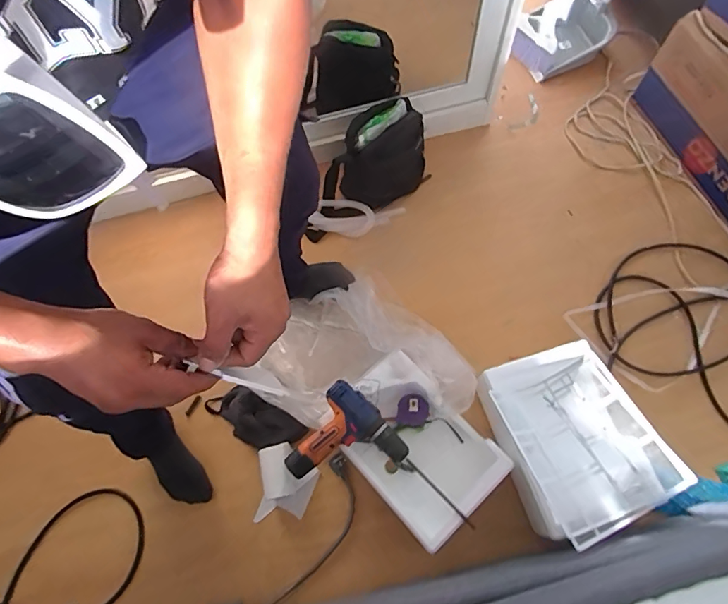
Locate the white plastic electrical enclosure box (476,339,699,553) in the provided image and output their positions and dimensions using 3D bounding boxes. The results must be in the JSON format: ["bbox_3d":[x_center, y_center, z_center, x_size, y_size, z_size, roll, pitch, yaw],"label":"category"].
[{"bbox_3d":[0.408,0.273,0.942,0.267,0.175,0.348,-23,68,-6],"label":"white plastic electrical enclosure box"}]

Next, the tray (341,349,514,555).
[{"bbox_3d":[0.105,0.299,0.962,0.235,0.100,0.335,-41,71,-13],"label":"tray"}]

